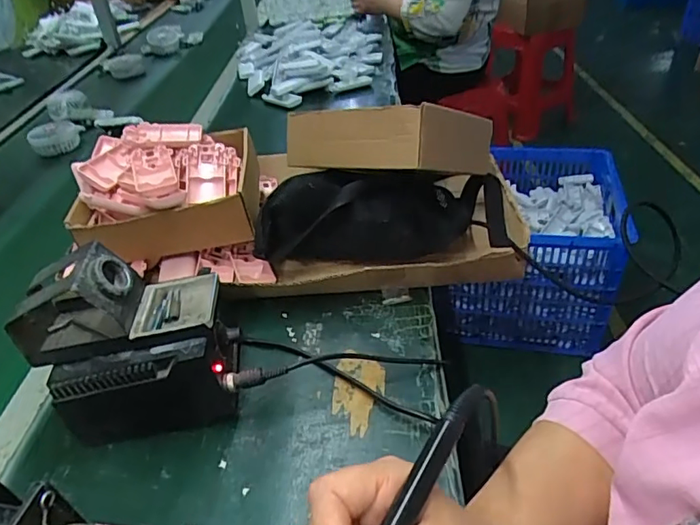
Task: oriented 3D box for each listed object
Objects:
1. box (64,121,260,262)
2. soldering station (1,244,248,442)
[{"bbox_3d":[-0.231,-0.096,0.663,0.208,0.105,0.179,-8,37,-4],"label":"box"},{"bbox_3d":[-0.197,0.071,0.474,0.171,0.159,0.110,-8,37,-5],"label":"soldering station"}]

